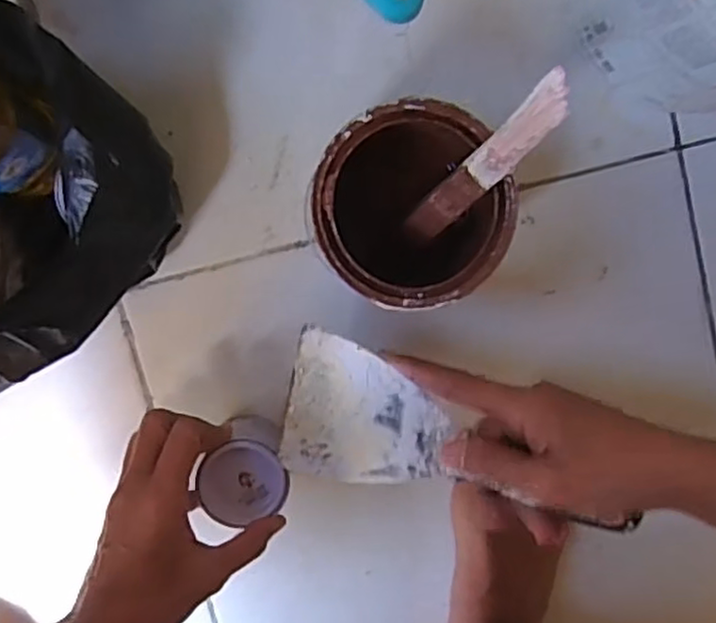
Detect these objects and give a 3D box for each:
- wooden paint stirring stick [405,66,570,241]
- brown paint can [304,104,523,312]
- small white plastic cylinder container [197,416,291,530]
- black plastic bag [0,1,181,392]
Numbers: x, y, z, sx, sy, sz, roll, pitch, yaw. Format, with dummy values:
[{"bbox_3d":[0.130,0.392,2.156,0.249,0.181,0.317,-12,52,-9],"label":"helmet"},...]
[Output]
[{"bbox_3d":[0.043,-0.052,0.370,0.019,0.215,0.007,33,55,-9],"label":"wooden paint stirring stick"},{"bbox_3d":[0.021,-0.060,0.395,0.103,0.120,0.102,-4,97,-6],"label":"brown paint can"},{"bbox_3d":[-0.071,0.101,0.426,0.052,0.040,0.057,-1,97,-6],"label":"small white plastic cylinder container"},{"bbox_3d":[-0.176,-0.055,0.368,0.149,0.134,0.130,-43,99,0],"label":"black plastic bag"}]

